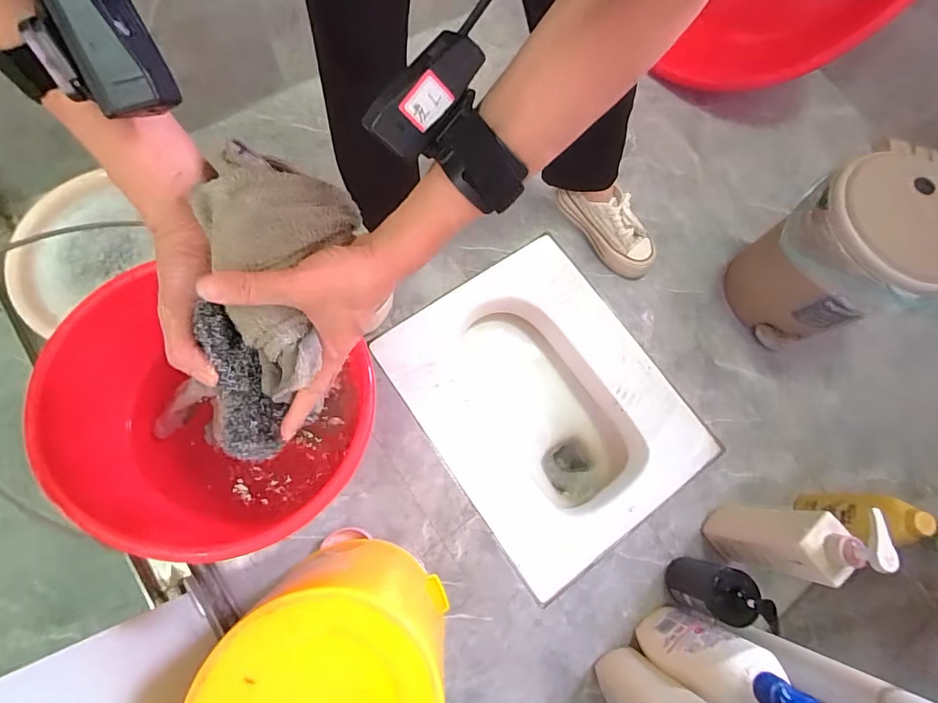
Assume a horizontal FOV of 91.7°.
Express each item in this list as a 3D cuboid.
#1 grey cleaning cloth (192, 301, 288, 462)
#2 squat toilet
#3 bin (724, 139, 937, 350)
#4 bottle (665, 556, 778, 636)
[{"bbox_3d":[-0.153,0.023,0.303,0.033,0.112,0.027,-4,29,-3],"label":"grey cleaning cloth"},{"bbox_3d":[0.129,0.108,0.896,0.419,0.191,0.512,-34,80,-13],"label":"squat toilet"},{"bbox_3d":[0.625,-0.155,0.763,0.236,0.275,0.237,-30,79,-13],"label":"bin"},{"bbox_3d":[0.355,0.347,0.662,0.070,0.187,0.072,1,73,-2],"label":"bottle"}]

